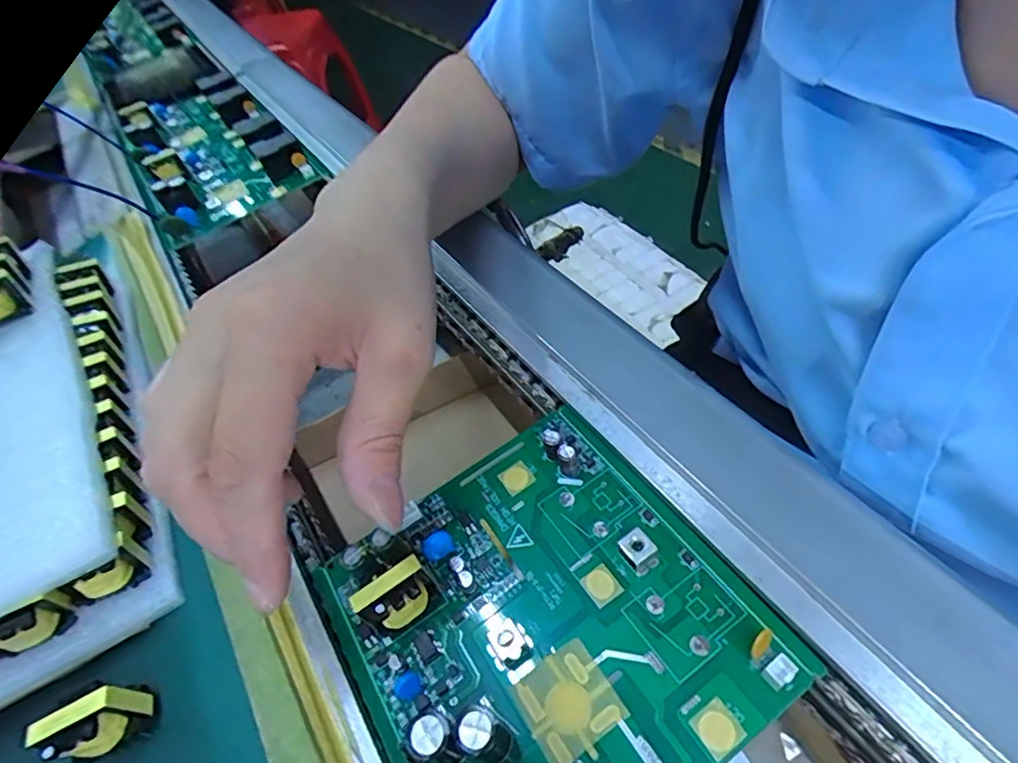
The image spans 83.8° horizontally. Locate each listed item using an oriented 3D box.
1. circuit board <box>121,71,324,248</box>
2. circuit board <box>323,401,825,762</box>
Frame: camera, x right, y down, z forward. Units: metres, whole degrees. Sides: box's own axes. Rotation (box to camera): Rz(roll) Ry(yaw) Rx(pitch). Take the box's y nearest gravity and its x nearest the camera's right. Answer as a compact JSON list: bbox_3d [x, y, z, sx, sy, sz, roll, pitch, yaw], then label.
[{"bbox_3d":[-0.254,-0.198,0.467,0.115,0.039,0.260,-35,53,-15],"label":"circuit board"},{"bbox_3d":[0.010,0.076,0.192,0.118,0.025,0.128,-32,52,-13],"label":"circuit board"}]

